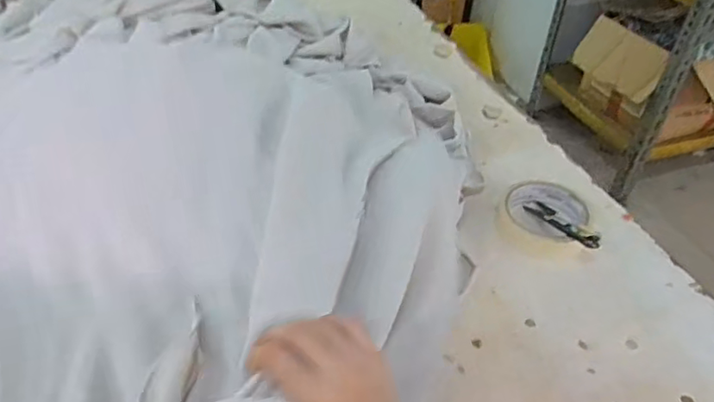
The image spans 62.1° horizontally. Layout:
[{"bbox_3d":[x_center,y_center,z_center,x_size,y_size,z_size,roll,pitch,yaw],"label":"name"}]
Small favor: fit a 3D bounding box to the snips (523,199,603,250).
[{"bbox_3d":[0.198,0.021,0.576,0.020,0.012,0.102,-11,23,-15],"label":"snips"}]

